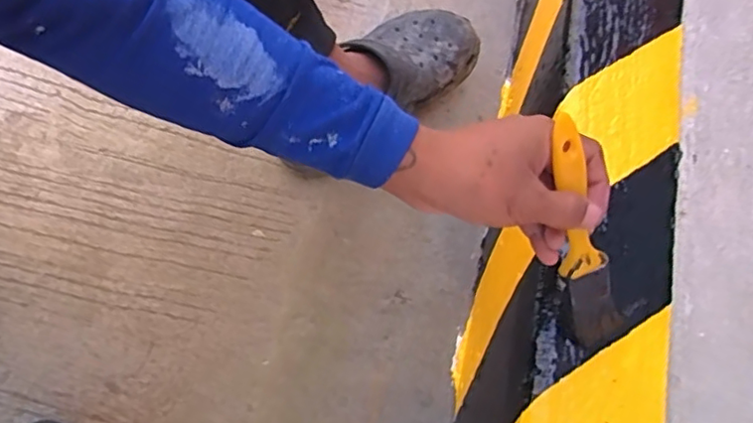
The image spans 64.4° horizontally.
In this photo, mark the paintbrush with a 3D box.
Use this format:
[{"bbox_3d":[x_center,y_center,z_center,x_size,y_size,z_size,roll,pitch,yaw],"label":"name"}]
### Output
[{"bbox_3d":[0.143,0.021,0.415,0.036,0.188,0.010,-26,29,-12],"label":"paintbrush"}]

